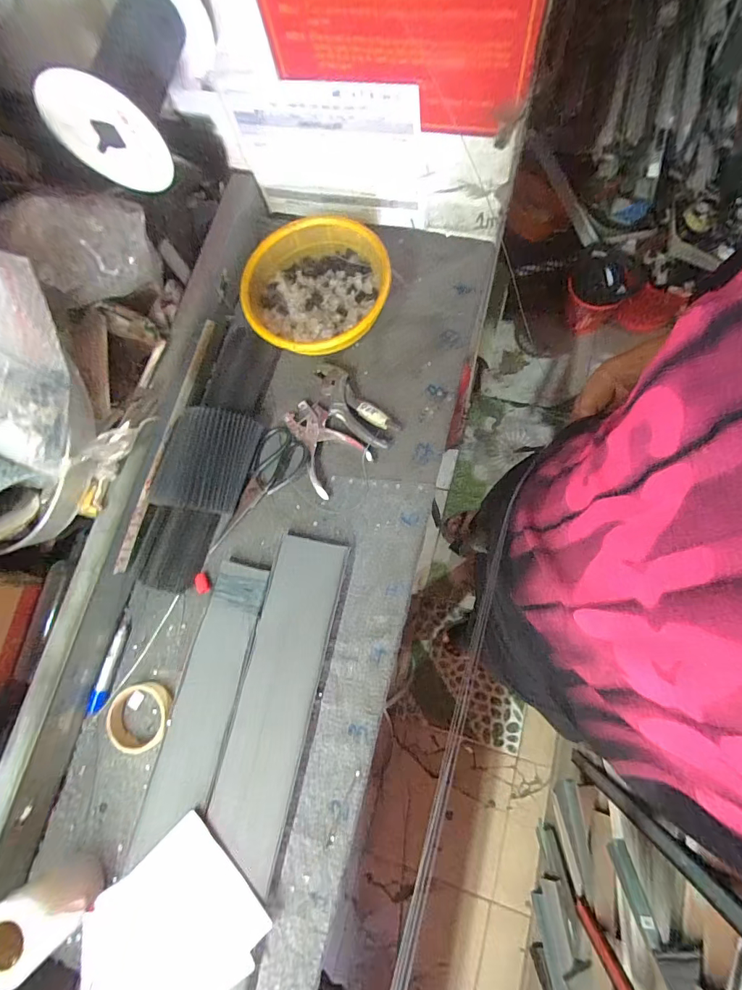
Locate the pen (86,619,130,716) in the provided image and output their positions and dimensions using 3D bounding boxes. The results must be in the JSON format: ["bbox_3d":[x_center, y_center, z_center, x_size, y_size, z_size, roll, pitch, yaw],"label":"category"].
[{"bbox_3d":[-0.381,0.252,0.610,0.022,0.018,0.126,15,79,11],"label":"pen"}]

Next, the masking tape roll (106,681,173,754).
[{"bbox_3d":[-0.325,0.309,0.583,0.088,0.019,0.086,-2,76,7],"label":"masking tape roll"}]

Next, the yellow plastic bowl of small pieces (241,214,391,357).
[{"bbox_3d":[-0.086,-0.332,0.663,0.223,0.067,0.226,0,78,0],"label":"yellow plastic bowl of small pieces"}]

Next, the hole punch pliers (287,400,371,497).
[{"bbox_3d":[-0.080,-0.082,0.648,0.098,0.013,0.145,-38,80,-7],"label":"hole punch pliers"}]

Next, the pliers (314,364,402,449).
[{"bbox_3d":[-0.030,-0.143,0.652,0.059,0.016,0.169,-42,81,-8],"label":"pliers"}]

